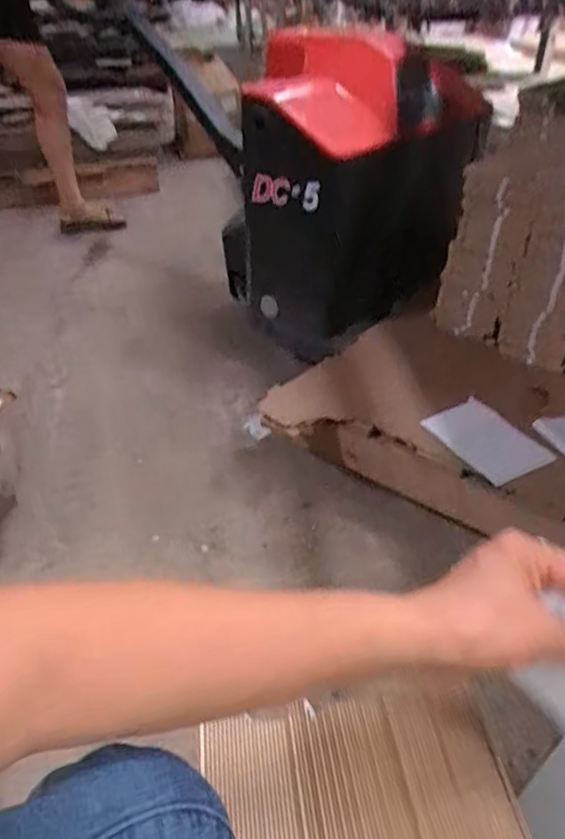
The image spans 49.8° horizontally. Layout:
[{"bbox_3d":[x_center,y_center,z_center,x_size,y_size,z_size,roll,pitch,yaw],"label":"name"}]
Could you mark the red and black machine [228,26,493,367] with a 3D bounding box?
[{"bbox_3d":[0.137,-0.383,1.175,0.423,0.585,0.268,2,36,4],"label":"red and black machine"}]

